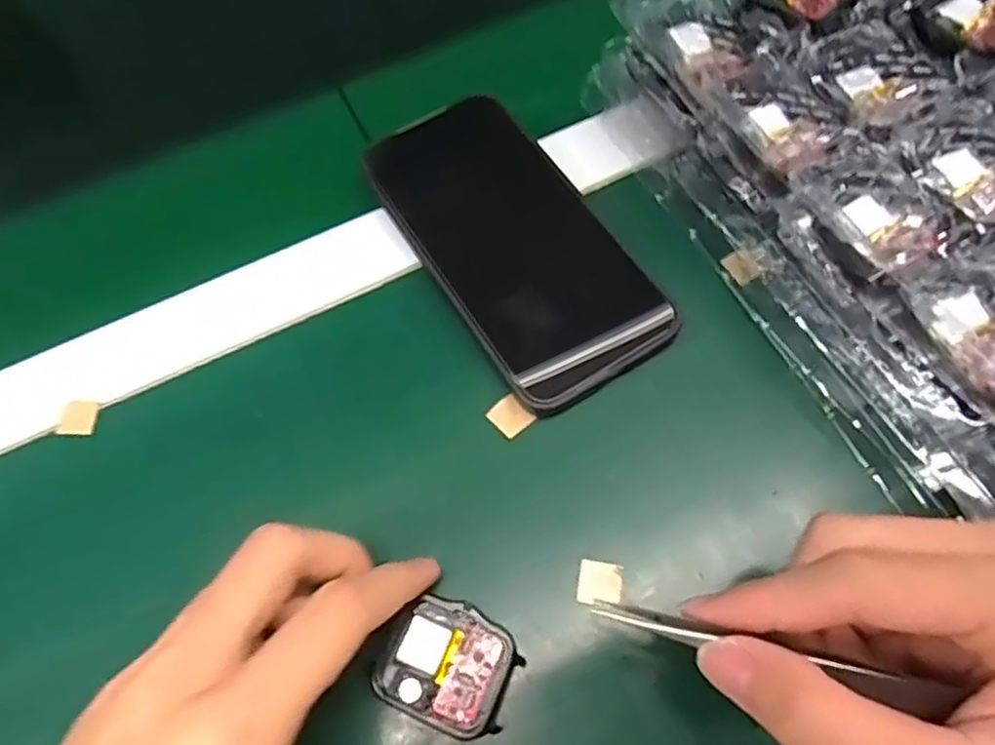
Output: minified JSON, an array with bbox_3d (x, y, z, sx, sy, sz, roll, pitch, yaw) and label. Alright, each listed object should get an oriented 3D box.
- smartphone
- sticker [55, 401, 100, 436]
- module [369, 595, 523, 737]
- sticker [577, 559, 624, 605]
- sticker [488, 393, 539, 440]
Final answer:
[{"bbox_3d":[0.006,-0.061,0.306,0.077,0.008,0.160,-30,67,-10],"label":"smartphone"},{"bbox_3d":[-0.179,0.020,0.288,0.015,0.004,0.015,6,70,-4],"label":"sticker"},{"bbox_3d":[-0.018,0.101,0.233,0.047,0.012,0.037,20,64,13],"label":"module"},{"bbox_3d":[0.038,0.077,0.246,0.016,0.004,0.015,7,64,7],"label":"sticker"},{"bbox_3d":[0.005,0.017,0.276,0.015,0.004,0.016,-39,67,-15],"label":"sticker"}]

